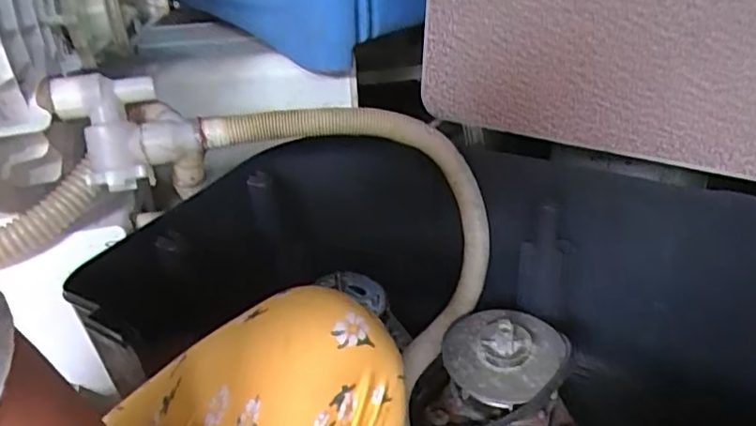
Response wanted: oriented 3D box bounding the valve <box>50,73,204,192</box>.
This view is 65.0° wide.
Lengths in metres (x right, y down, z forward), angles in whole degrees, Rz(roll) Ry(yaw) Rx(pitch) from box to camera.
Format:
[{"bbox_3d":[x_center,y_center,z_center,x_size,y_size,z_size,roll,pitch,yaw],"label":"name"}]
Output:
[{"bbox_3d":[-0.259,-0.092,0.622,0.111,0.102,0.073,-28,39,-31],"label":"valve"}]

